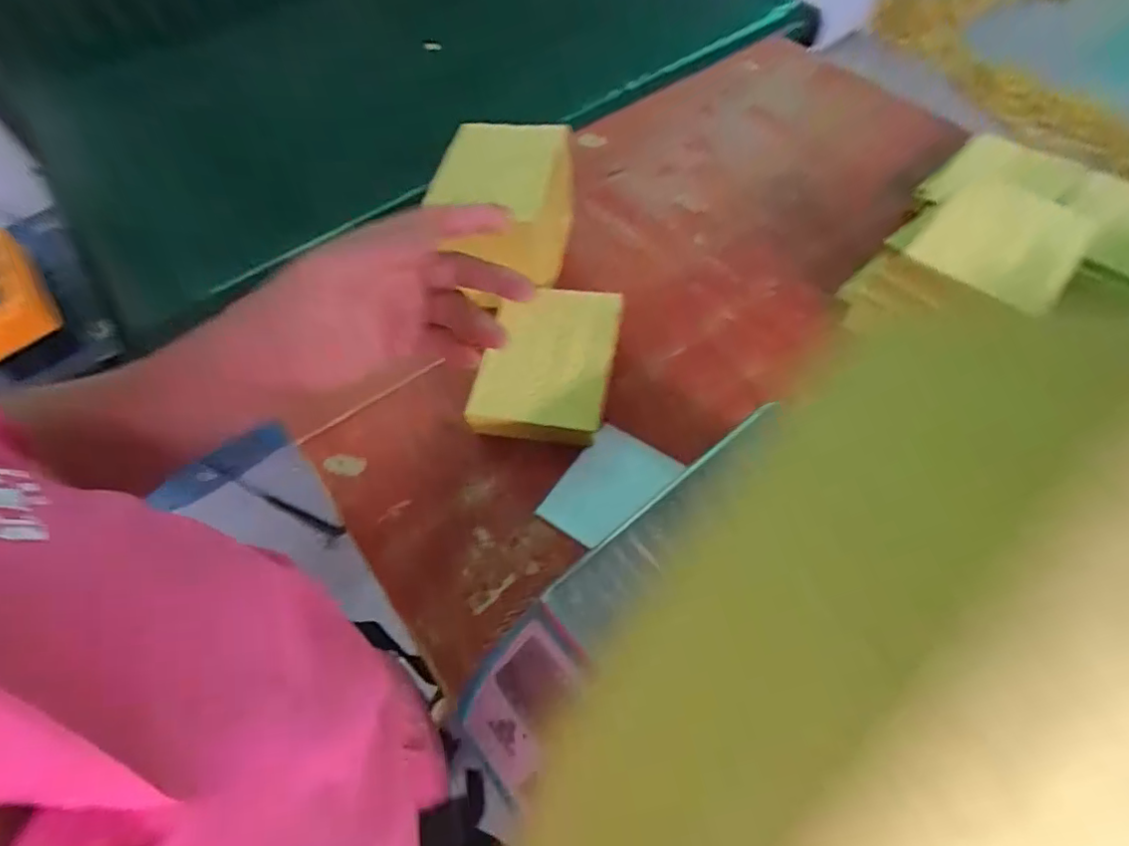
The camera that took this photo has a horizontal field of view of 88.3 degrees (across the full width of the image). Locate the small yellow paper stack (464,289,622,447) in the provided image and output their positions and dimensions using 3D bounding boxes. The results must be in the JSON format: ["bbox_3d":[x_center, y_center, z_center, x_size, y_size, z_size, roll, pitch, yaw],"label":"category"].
[{"bbox_3d":[-0.015,-0.060,0.559,0.116,0.034,0.162,8,59,9],"label":"small yellow paper stack"}]

